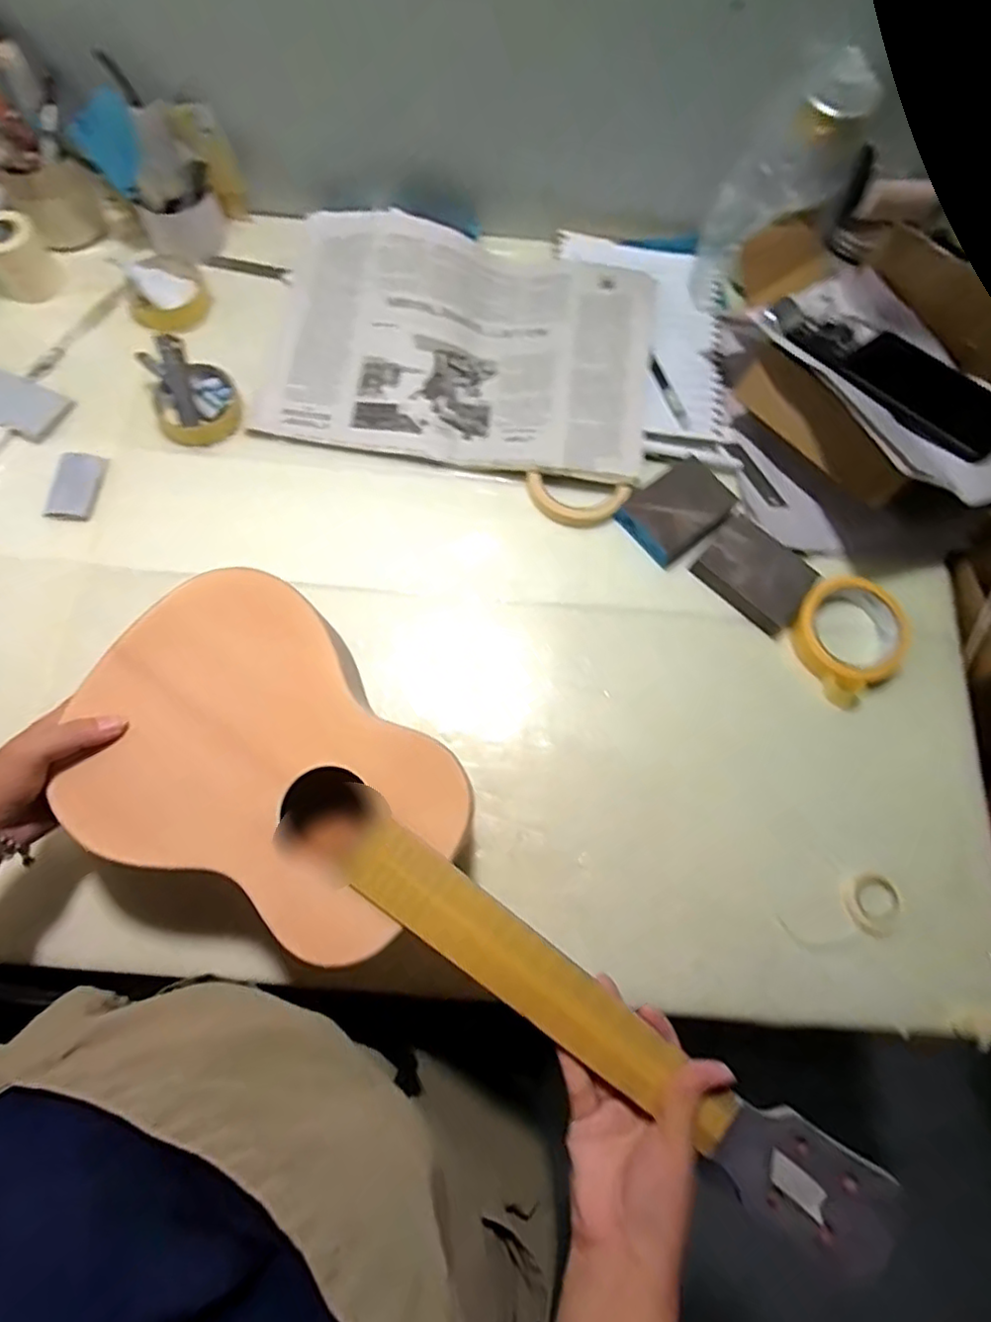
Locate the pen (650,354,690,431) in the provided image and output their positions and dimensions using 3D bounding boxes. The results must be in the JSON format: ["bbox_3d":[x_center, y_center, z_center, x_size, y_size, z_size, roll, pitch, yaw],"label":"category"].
[{"bbox_3d":[0.175,-0.270,0.633,0.012,0.005,0.085,-20,74,-9],"label":"pen"}]

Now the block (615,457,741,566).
[{"bbox_3d":[0.177,-0.147,0.596,0.106,0.025,0.070,-38,77,-13],"label":"block"}]

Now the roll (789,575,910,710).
[{"bbox_3d":[0.322,-0.023,0.568,0.091,0.024,0.103,-27,75,-10],"label":"roll"}]

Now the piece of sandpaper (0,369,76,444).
[{"bbox_3d":[-0.483,-0.257,0.618,0.128,0.007,0.061,21,72,5],"label":"piece of sandpaper"}]

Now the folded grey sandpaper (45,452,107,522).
[{"bbox_3d":[-0.398,-0.166,0.599,0.040,0.010,0.070,3,72,-1],"label":"folded grey sandpaper"}]

